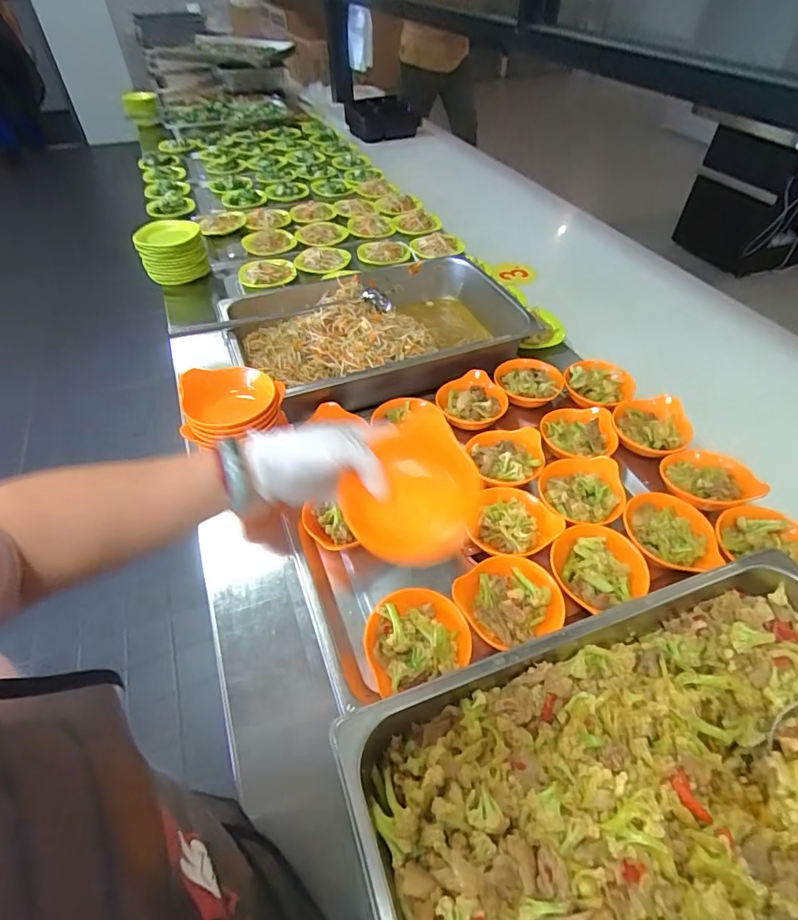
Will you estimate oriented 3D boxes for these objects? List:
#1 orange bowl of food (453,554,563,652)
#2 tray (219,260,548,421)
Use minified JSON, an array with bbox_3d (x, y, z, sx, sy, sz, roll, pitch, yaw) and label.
[{"bbox_3d":[0.134,0.170,0.586,0.120,0.035,0.106,-21,51,-18],"label":"orange bowl of food"},{"bbox_3d":[-0.020,-0.251,0.924,0.546,0.101,0.339,-19,50,-17],"label":"tray"}]

